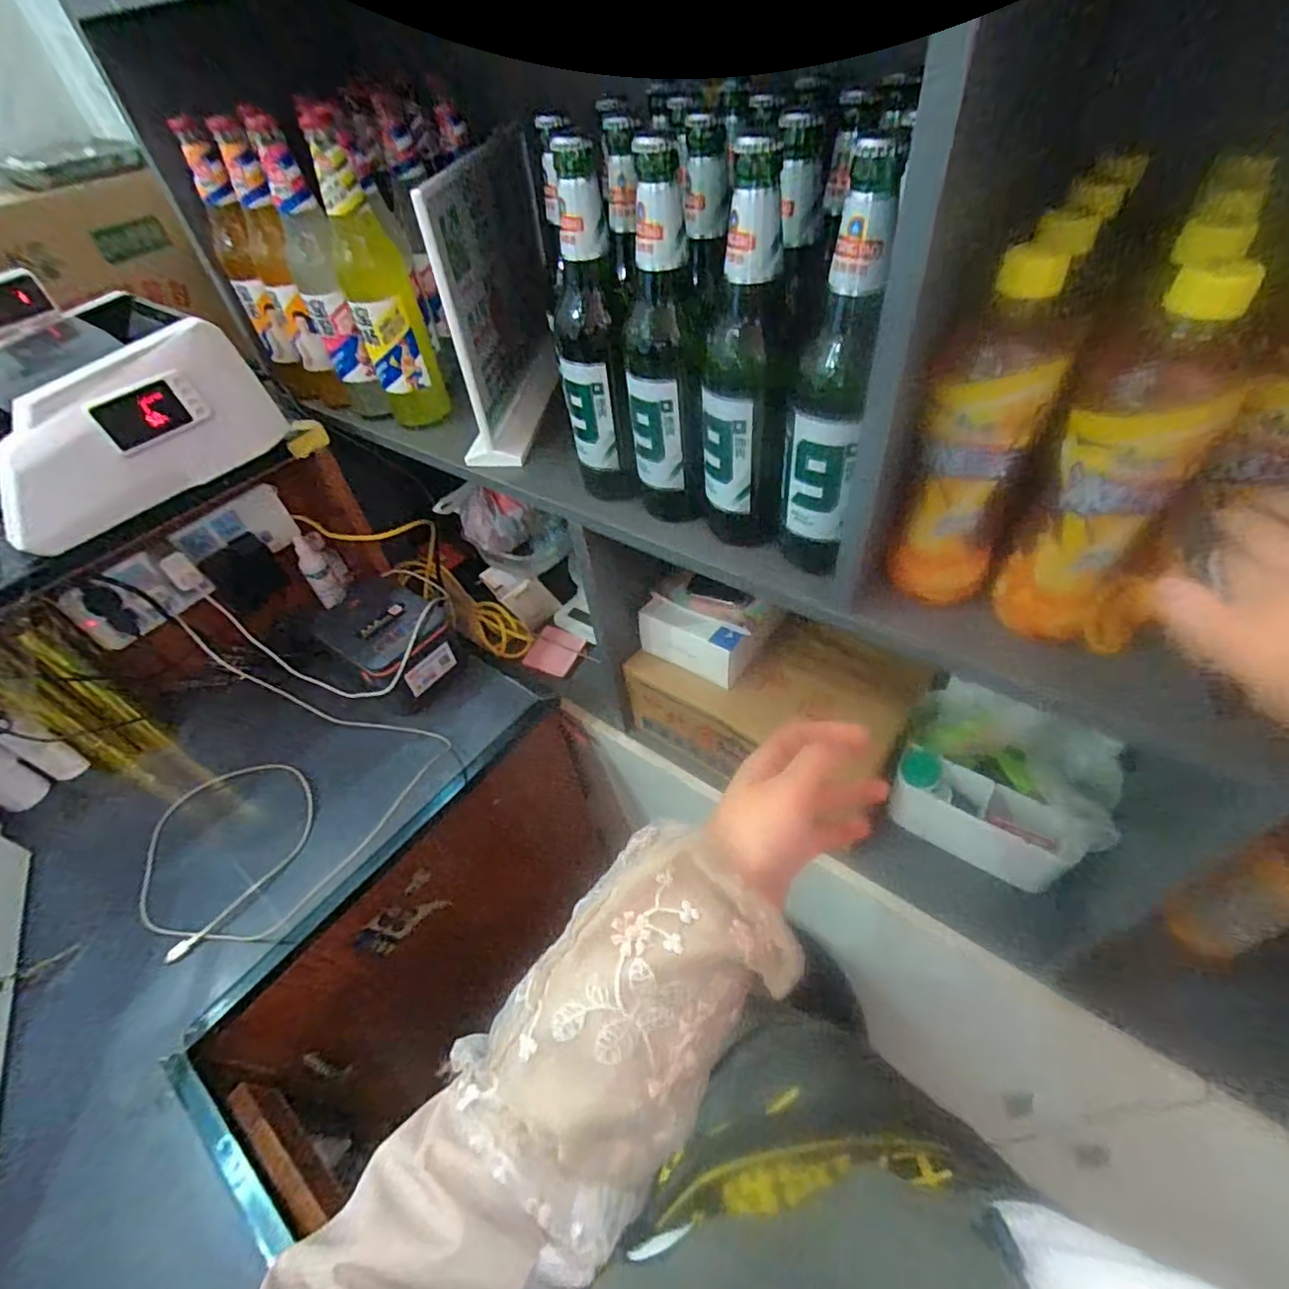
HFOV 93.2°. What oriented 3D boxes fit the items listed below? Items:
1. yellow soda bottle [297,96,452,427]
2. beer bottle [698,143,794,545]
[{"bbox_3d":[-0.269,-0.362,0.617,0.063,0.271,0.053,-17,48,-9],"label":"yellow soda bottle"},{"bbox_3d":[0.069,-0.188,0.439,0.060,0.262,0.074,0,48,6],"label":"beer bottle"}]

